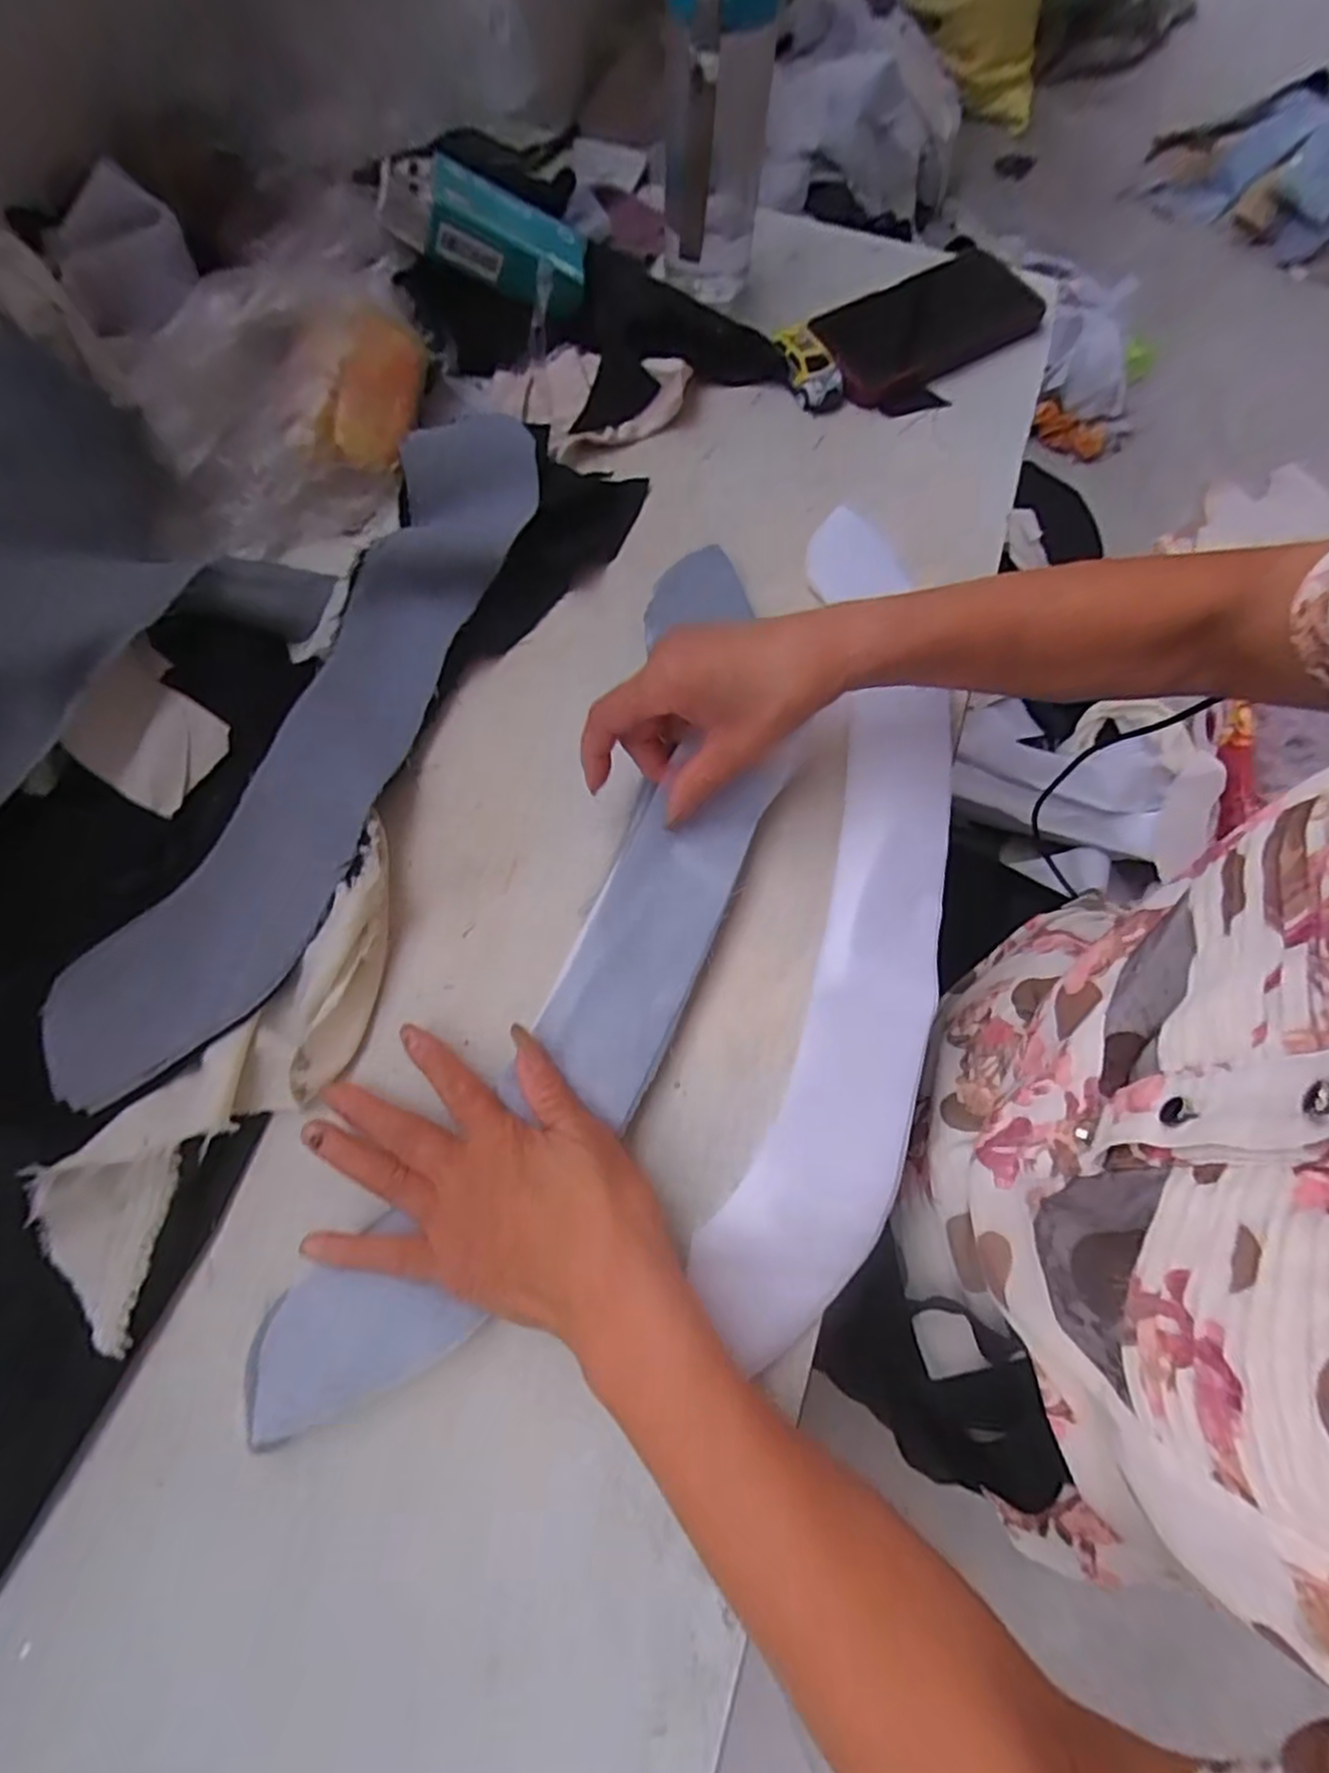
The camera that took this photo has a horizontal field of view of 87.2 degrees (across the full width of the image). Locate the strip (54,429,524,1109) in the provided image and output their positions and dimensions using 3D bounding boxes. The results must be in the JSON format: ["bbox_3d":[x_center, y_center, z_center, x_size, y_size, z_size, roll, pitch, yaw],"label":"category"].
[{"bbox_3d":[-0.173,-0.096,0.376,0.083,0.029,0.428,21,73,6],"label":"strip"}]

